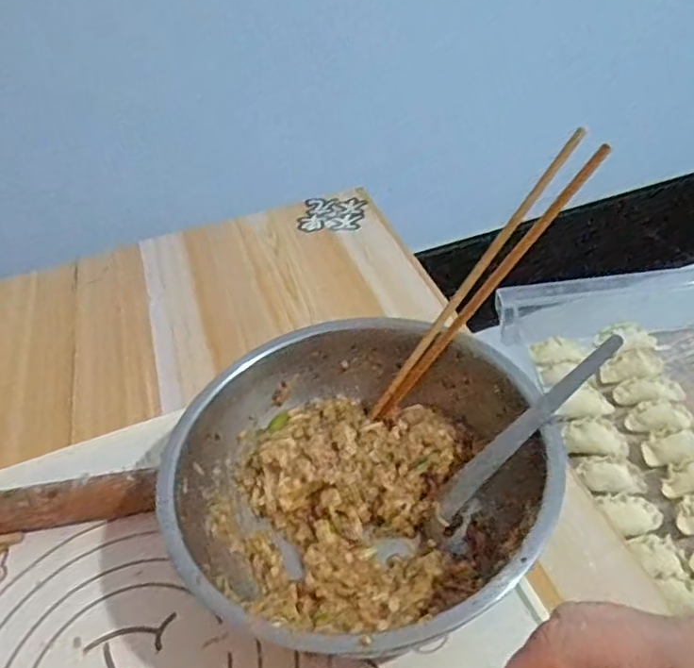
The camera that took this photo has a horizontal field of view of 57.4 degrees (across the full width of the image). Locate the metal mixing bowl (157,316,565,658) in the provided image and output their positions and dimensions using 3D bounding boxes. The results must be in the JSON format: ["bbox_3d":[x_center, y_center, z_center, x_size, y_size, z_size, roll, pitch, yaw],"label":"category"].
[{"bbox_3d":[0.010,0.097,0.395,0.218,0.086,0.214,-4,41,4],"label":"metal mixing bowl"}]

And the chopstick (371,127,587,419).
[{"bbox_3d":[0.083,-0.035,0.425,0.010,0.228,0.012,20,21,-41],"label":"chopstick"}]

